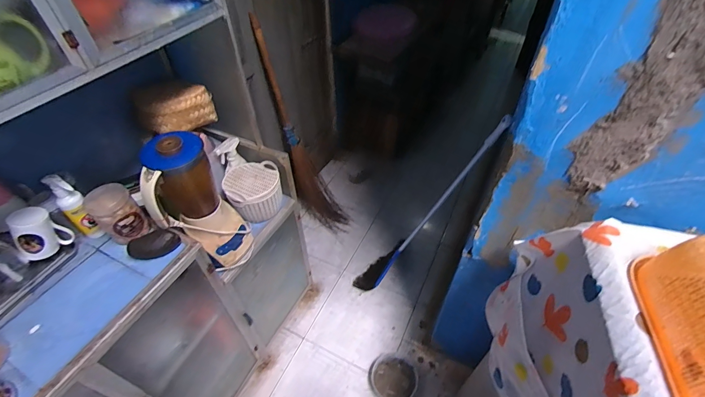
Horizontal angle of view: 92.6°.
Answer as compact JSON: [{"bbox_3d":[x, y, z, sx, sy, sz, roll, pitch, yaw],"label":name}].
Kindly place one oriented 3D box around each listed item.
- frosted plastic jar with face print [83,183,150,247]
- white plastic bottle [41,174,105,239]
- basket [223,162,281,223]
[{"bbox_3d":[-0.574,0.039,0.828,0.089,0.148,0.089,-1,46,1],"label":"frosted plastic jar with face print"},{"bbox_3d":[-0.666,0.022,0.808,0.034,0.188,0.049,28,53,26],"label":"white plastic bottle"},{"bbox_3d":[-0.330,-0.029,1.133,0.173,0.123,0.187,-1,46,1],"label":"basket"}]

